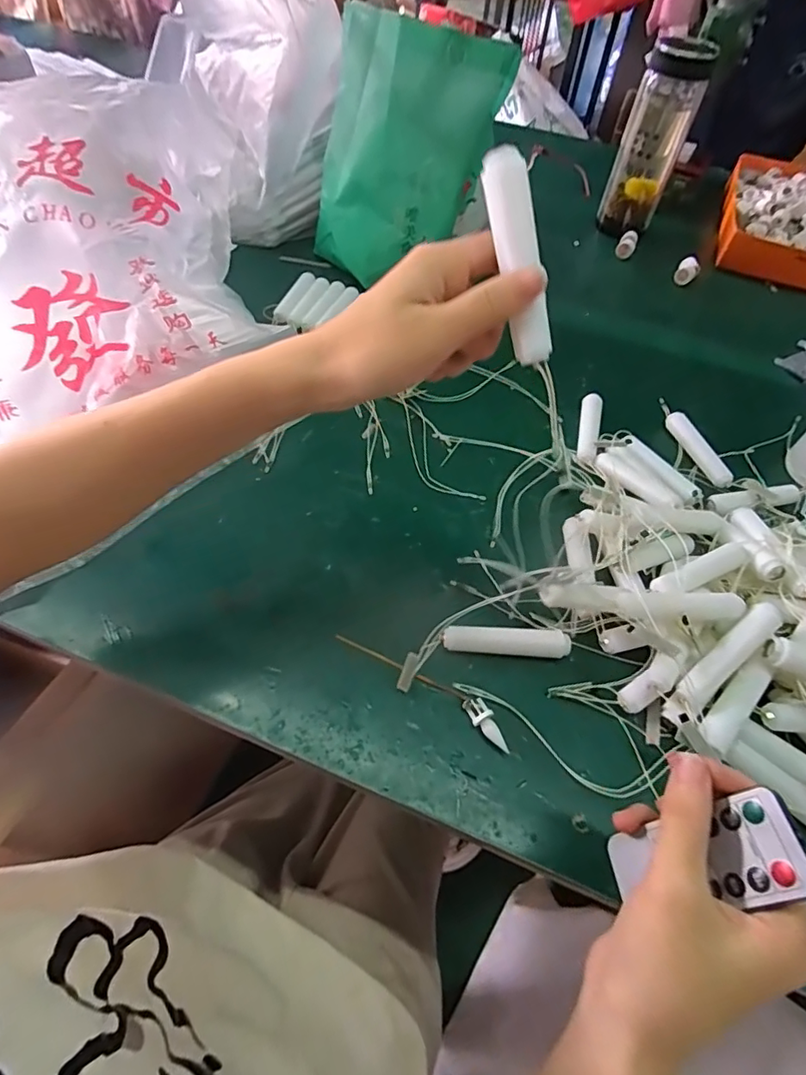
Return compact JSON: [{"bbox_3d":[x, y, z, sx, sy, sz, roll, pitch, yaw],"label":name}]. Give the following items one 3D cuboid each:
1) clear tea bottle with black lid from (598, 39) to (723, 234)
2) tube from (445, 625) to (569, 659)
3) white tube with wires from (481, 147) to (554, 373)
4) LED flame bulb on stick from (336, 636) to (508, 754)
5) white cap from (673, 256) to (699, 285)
[{"bbox_3d":[0.334,-0.521,0.710,0.084,0.214,0.077,21,56,10],"label":"clear tea bottle with black lid"},{"bbox_3d":[0.075,0.075,0.381,0.090,0.014,0.019,5,55,-1],"label":"tube"},{"bbox_3d":[0.053,-0.126,0.241,0.017,0.090,0.015,-18,14,-17],"label":"white tube with wires"},{"bbox_3d":[0.015,0.097,0.362,0.135,0.013,0.017,31,58,17],"label":"LED flame bulb on stick"},{"bbox_3d":[0.385,-0.360,0.715,0.027,0.024,0.042,30,58,15],"label":"white cap"}]

